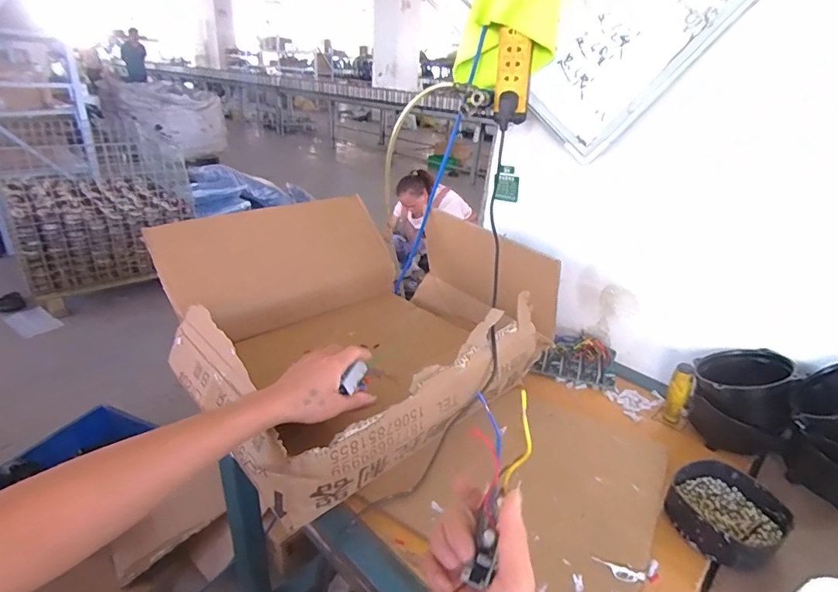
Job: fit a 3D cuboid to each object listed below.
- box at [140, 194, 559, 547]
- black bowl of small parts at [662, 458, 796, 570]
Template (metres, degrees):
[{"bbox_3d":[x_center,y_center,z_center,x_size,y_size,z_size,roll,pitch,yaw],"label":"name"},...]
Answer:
[{"bbox_3d":[-0.076,0.018,0.798,0.584,0.229,0.468,-17,33,-36],"label":"box"},{"bbox_3d":[0.378,0.271,0.578,0.124,0.046,0.117,3,26,-2],"label":"black bowl of small parts"}]

